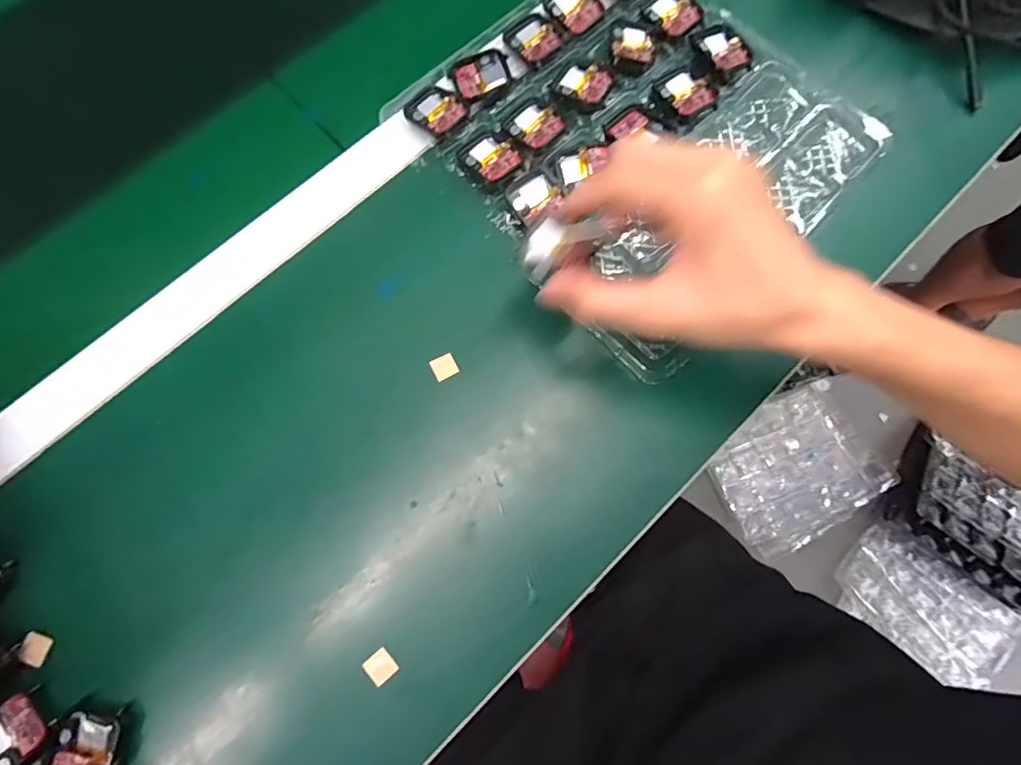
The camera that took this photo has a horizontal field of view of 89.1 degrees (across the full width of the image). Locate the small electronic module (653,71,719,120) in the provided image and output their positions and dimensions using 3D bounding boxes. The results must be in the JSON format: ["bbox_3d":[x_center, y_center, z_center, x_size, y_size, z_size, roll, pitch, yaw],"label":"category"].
[{"bbox_3d":[0.133,-0.215,0.391,0.035,0.010,0.043,-30,77,-7],"label":"small electronic module"}]

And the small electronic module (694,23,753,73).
[{"bbox_3d":[0.163,-0.255,0.396,0.038,0.008,0.045,-31,77,-8],"label":"small electronic module"}]

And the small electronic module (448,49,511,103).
[{"bbox_3d":[-0.022,-0.234,0.392,0.042,0.006,0.039,-18,76,-4],"label":"small electronic module"}]

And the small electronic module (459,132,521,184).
[{"bbox_3d":[-0.014,-0.162,0.373,0.040,0.007,0.035,44,79,11],"label":"small electronic module"}]

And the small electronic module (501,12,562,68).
[{"bbox_3d":[0.018,-0.265,0.400,0.037,0.004,0.047,-30,77,-8],"label":"small electronic module"}]

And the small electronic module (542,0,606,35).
[{"bbox_3d":[0.050,-0.297,0.408,0.036,0.004,0.045,-34,77,-8],"label":"small electronic module"}]

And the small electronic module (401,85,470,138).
[{"bbox_3d":[-0.054,-0.201,0.384,0.041,0.006,0.038,38,78,10],"label":"small electronic module"}]

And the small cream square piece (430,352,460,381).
[{"bbox_3d":[-0.044,-0.010,0.347,0.016,0.007,0.014,-28,77,-7],"label":"small cream square piece"}]

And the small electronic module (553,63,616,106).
[{"bbox_3d":[0.057,-0.225,0.388,0.039,0.004,0.038,30,77,8],"label":"small electronic module"}]

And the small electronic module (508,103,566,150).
[{"bbox_3d":[0.019,-0.189,0.379,0.037,0.005,0.033,44,79,11],"label":"small electronic module"}]

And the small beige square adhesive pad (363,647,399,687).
[{"bbox_3d":[-0.076,0.165,0.301,0.015,0.004,0.016,-39,78,-9],"label":"small beige square adhesive pad"}]

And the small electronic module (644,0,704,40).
[{"bbox_3d":[0.128,-0.290,0.407,0.038,0.007,0.042,-33,77,-8],"label":"small electronic module"}]

